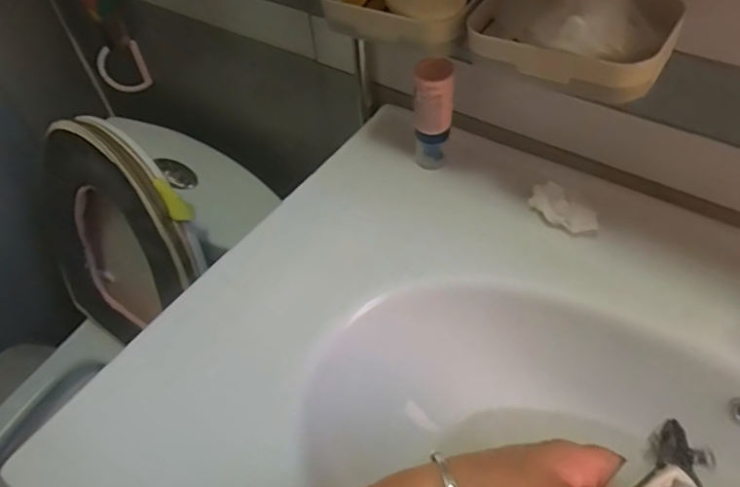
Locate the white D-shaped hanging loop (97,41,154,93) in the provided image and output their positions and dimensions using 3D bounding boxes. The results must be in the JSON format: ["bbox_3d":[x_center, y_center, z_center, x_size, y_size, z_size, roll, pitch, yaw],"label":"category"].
[{"bbox_3d":[-0.399,-0.281,0.883,0.072,0.117,0.016,-13,74,-11],"label":"white D-shaped hanging loop"}]

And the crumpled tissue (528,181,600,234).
[{"bbox_3d":[0.170,-0.028,0.484,0.024,0.032,0.061,-38,58,-23],"label":"crumpled tissue"}]

